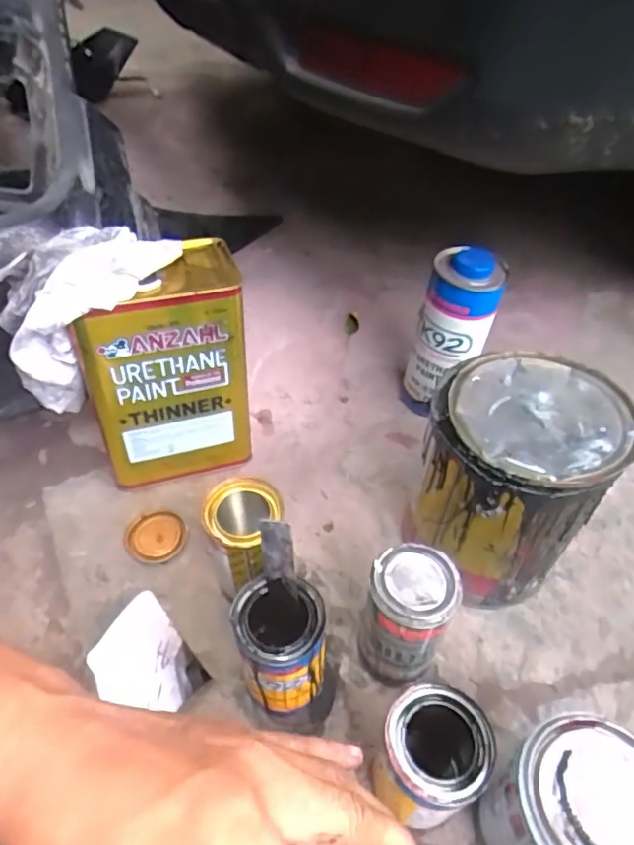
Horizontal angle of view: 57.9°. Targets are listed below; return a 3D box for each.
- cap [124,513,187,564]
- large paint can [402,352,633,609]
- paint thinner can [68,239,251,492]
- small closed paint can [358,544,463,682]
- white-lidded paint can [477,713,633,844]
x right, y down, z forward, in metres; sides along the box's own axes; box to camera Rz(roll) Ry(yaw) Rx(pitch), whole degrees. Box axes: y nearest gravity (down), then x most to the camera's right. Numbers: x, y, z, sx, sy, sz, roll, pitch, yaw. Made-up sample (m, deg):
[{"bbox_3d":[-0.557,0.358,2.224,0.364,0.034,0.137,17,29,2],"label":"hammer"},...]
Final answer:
[{"bbox_3d":[-0.177,0.126,0.632,0.066,0.014,0.061,0,48,0],"label":"cap"},{"bbox_3d":[0.181,0.055,0.542,0.146,0.182,0.153,0,48,0],"label":"large paint can"},{"bbox_3d":[-0.165,-0.051,0.634,0.174,0.249,0.109,-12,49,-11],"label":"paint thinner can"},{"bbox_3d":[0.078,0.175,0.506,0.068,0.134,0.073,0,48,0],"label":"small closed paint can"},{"bbox_3d":[0.182,0.284,0.412,0.107,0.133,0.102,0,48,0],"label":"white-lidded paint can"}]

